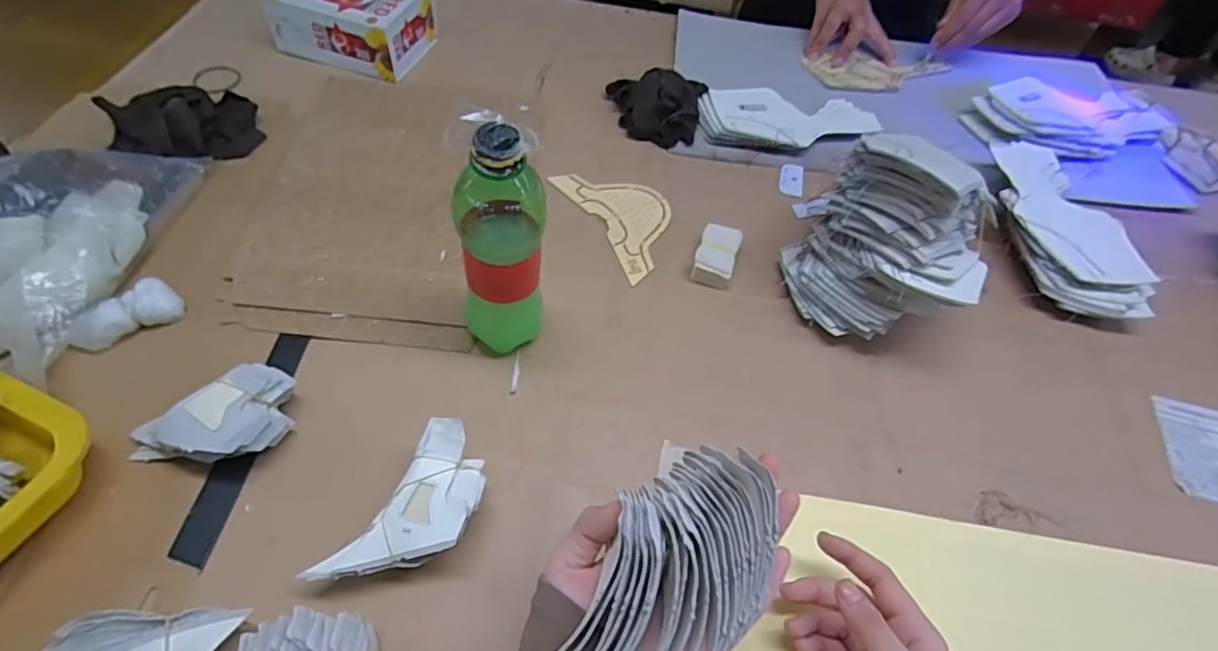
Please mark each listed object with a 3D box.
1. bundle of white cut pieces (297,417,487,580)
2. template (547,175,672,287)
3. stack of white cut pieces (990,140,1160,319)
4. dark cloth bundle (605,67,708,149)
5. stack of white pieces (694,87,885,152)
[{"bbox_3d":[-0.120,0.125,0.388,0.060,0.052,0.115,27,57,14],"label":"bundle of white cut pieces"},{"bbox_3d":[0.018,-0.112,0.602,0.084,0.004,0.154,-24,60,-20],"label":"template"},{"bbox_3d":[0.441,-0.099,0.602,0.107,0.043,0.228,6,54,-1],"label":"stack of white cut pieces"},{"bbox_3d":[0.054,-0.246,0.675,0.104,0.050,0.075,3,54,-2],"label":"dark cloth bundle"},{"bbox_3d":[0.204,-0.235,0.698,0.203,0.023,0.097,1,54,-4],"label":"stack of white pieces"}]

